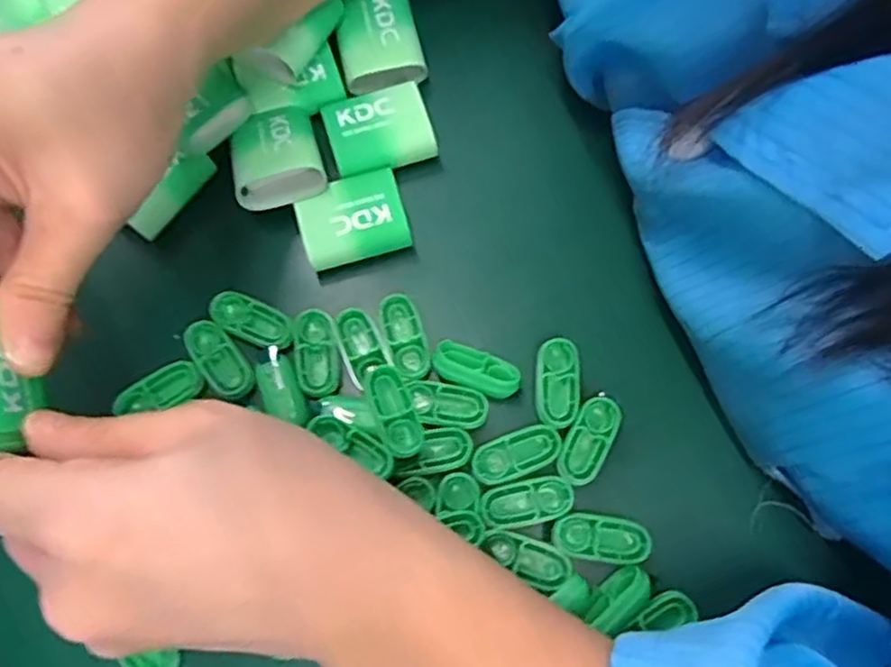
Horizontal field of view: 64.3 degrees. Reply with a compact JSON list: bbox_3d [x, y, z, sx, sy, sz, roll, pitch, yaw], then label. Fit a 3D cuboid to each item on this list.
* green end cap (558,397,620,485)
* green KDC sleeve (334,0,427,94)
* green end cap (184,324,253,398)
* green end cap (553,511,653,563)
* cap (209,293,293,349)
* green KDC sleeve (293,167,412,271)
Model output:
[{"bbox_3d":[0.054,0.040,0.266,0.015,0.005,0.034,26,75,10],"label":"green end cap"},{"bbox_3d":[-0.029,-0.128,0.304,0.034,0.011,0.043,-13,72,-2],"label":"green KDC sleeve"},{"bbox_3d":[-0.088,0.010,0.276,0.016,0.008,0.034,-35,74,-9],"label":"green end cap"},{"bbox_3d":[0.056,0.074,0.254,0.034,0.004,0.016,6,72,4],"label":"green end cap"},{"bbox_3d":[-0.076,-0.005,0.277,0.034,0.004,0.015,21,74,8],"label":"cap"},{"bbox_3d":[-0.038,-0.046,0.284,0.041,0.011,0.032,-19,72,-4],"label":"green KDC sleeve"}]

